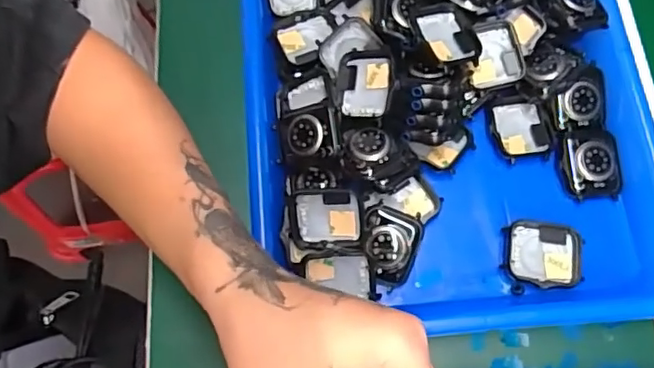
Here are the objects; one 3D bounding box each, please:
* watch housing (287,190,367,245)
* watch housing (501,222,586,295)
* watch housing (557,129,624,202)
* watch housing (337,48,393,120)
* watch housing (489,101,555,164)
[{"bbox_3d":[-0.001,0.019,0.336,0.042,0.009,0.035,-4,110,7],"label":"watch housing"},{"bbox_3d":[0.130,0.044,0.344,0.045,0.007,0.041,4,71,2],"label":"watch housing"},{"bbox_3d":[0.166,-0.013,0.359,0.038,0.011,0.043,-2,71,0],"label":"watch housing"},{"bbox_3d":[0.023,-0.061,0.354,0.037,0.011,0.042,-6,87,22],"label":"watch housing"},{"bbox_3d":[0.125,-0.035,0.369,0.038,0.011,0.041,-9,71,-3],"label":"watch housing"}]

